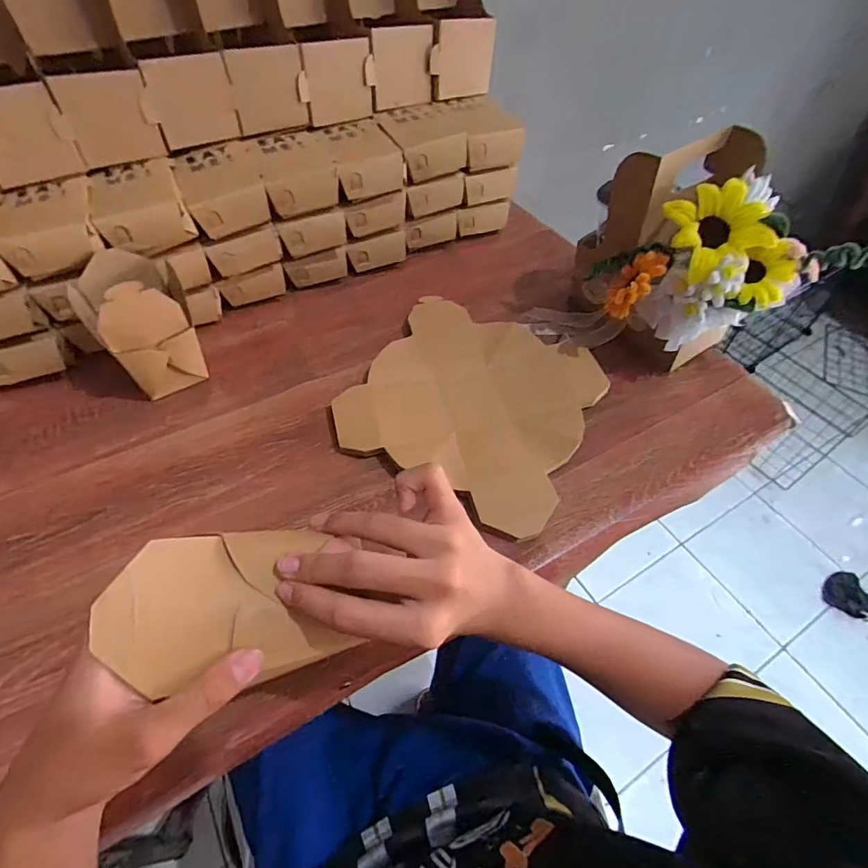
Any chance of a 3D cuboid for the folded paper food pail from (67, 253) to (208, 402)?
[{"bbox_3d":[-0.324,-0.127,0.541,0.096,0.156,0.102,-30,56,-22],"label":"folded paper food pail"}]

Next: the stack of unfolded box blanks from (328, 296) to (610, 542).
[{"bbox_3d":[0.044,-0.041,0.546,0.254,0.023,0.249,25,55,20],"label":"stack of unfolded box blanks"}]

